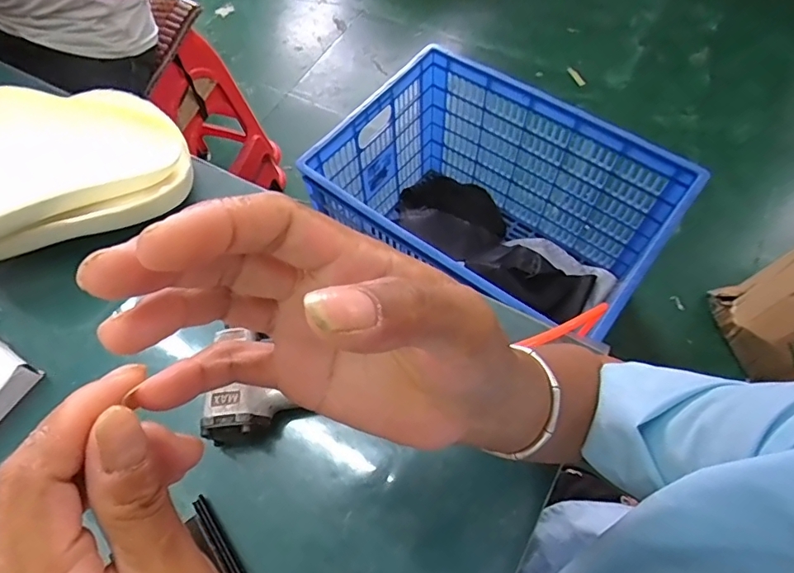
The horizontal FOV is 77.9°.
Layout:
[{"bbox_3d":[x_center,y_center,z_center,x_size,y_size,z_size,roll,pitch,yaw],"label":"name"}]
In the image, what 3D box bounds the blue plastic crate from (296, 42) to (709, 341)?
[{"bbox_3d":[0.197,-0.132,1.123,0.635,0.429,0.458,35,68,19],"label":"blue plastic crate"}]

